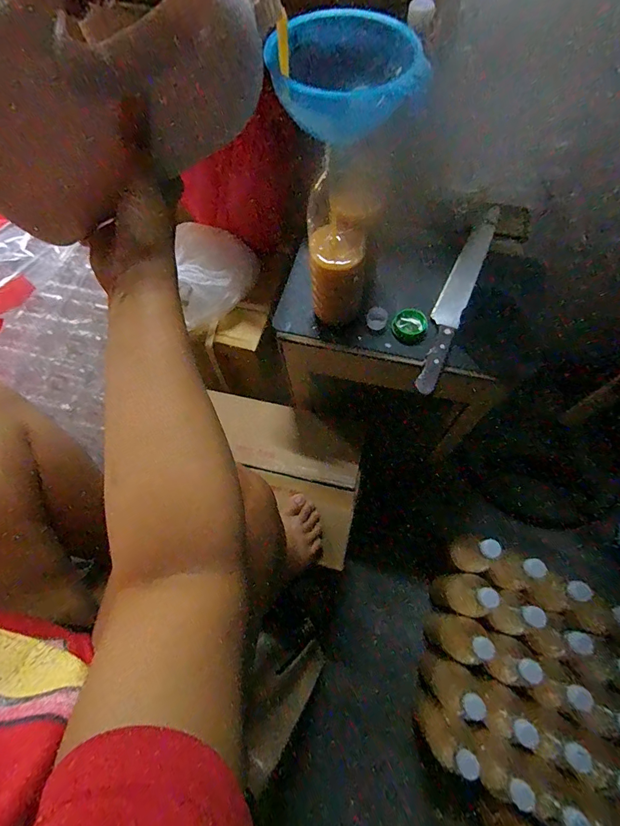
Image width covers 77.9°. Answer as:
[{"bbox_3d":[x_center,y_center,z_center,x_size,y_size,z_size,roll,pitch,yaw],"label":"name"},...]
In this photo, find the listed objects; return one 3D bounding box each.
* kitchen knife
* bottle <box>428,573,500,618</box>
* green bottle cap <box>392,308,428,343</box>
[{"bbox_3d":[0.222,-0.180,0.582,0.042,0.027,0.336,23,71,12],"label":"kitchen knife"},{"bbox_3d":[0.289,0.340,0.722,0.077,0.202,0.073,-1,68,3],"label":"bottle"},{"bbox_3d":[0.147,-0.131,0.569,0.045,0.019,0.044,-1,68,3],"label":"green bottle cap"}]

